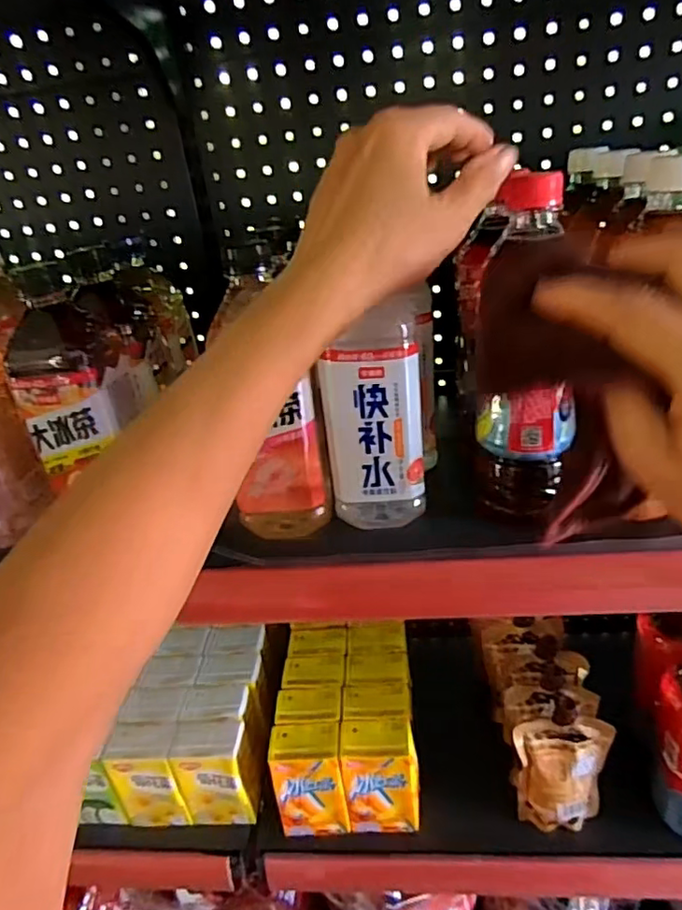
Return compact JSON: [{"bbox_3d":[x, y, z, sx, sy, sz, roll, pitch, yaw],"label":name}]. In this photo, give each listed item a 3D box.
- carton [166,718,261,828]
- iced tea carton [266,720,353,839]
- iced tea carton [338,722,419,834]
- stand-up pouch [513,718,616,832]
[{"bbox_3d":[-0.121,0.313,0.577,0.069,0.105,0.049,0,29,13],"label":"carton"},{"bbox_3d":[-0.029,0.310,0.563,0.065,0.099,0.049,-6,28,2],"label":"iced tea carton"},{"bbox_3d":[0.039,0.306,0.558,0.068,0.101,0.044,-5,28,5],"label":"iced tea carton"},{"bbox_3d":[0.198,0.289,0.524,0.079,0.122,0.024,-2,29,10],"label":"stand-up pouch"}]

